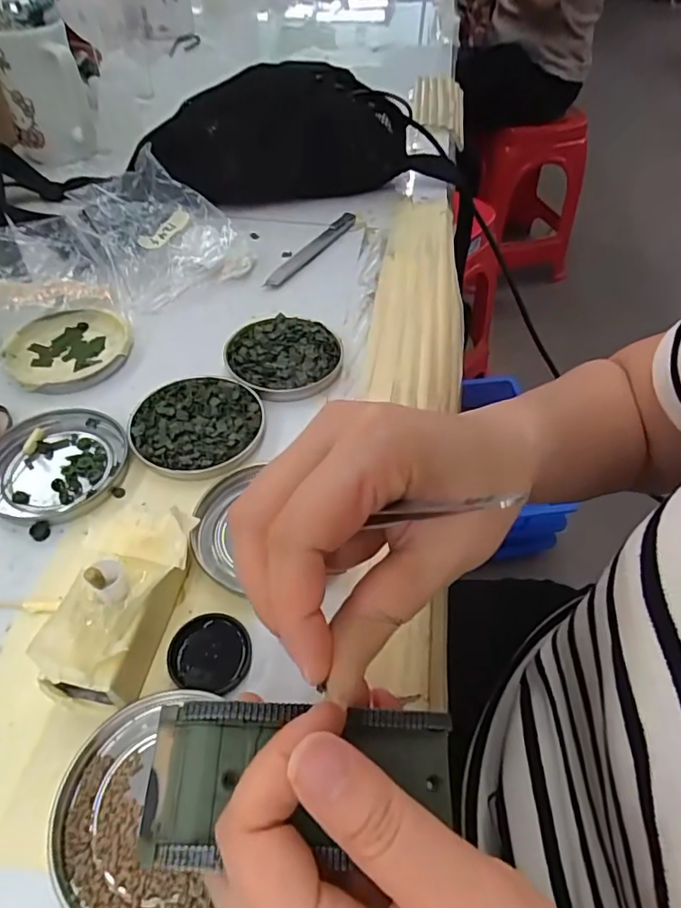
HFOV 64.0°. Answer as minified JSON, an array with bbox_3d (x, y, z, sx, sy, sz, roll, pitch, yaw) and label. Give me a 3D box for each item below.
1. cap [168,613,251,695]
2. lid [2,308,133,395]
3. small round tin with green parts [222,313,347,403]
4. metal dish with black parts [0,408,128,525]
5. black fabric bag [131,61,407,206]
[{"bbox_3d":[-0.059,0.089,0.246,0.036,0.006,0.031,9,50,3],"label":"cap"},{"bbox_3d":[-0.186,-0.071,0.375,0.079,0.014,0.077,0,50,0],"label":"lid"},{"bbox_3d":[-0.038,-0.068,0.370,0.077,0.010,0.076,0,50,0],"label":"small round tin with green parts"},{"bbox_3d":[-0.165,0.007,0.314,0.074,0.012,0.076,0,50,0],"label":"metal dish with black parts"},{"bbox_3d":[-0.057,-0.303,0.533,0.242,0.120,0.050,-3,50,-3],"label":"black fabric bag"}]

